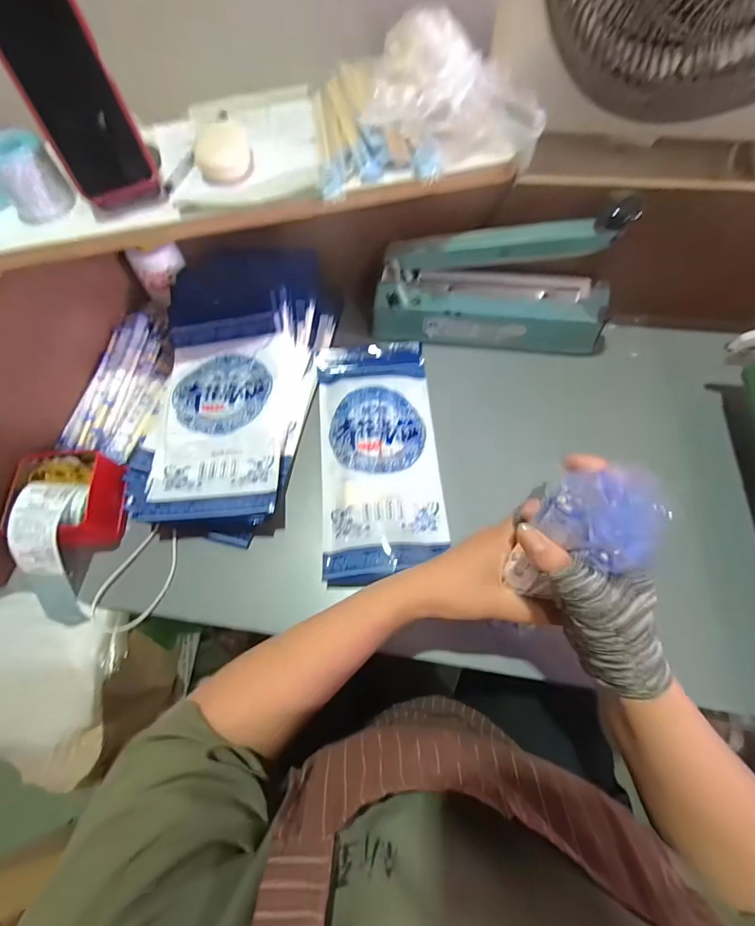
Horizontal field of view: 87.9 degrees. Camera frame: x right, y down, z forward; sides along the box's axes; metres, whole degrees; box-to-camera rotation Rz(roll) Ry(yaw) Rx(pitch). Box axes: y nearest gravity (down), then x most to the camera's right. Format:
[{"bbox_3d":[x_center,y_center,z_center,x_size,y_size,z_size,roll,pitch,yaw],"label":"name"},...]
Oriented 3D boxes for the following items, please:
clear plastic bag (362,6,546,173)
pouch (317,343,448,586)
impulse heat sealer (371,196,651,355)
[{"bbox_3d":[0.082,-0.376,0.395,0.171,0.080,0.121,25,68,14],"label":"clear plastic bag"},{"bbox_3d":[0.000,-0.026,0.480,0.142,0.019,0.324,-4,64,1],"label":"pouch"},{"bbox_3d":[0.148,-0.224,0.498,0.305,0.159,0.058,5,64,5],"label":"impulse heat sealer"}]

